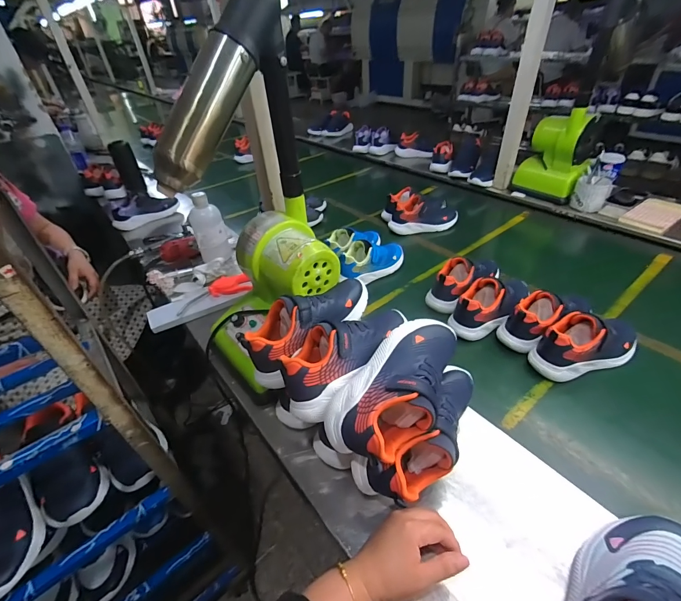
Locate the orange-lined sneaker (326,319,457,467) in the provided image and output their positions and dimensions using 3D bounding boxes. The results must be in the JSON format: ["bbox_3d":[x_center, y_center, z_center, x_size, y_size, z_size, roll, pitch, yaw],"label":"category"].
[{"bbox_3d":[0.077,0.102,0.423,0.107,0.069,0.204,26,48,31],"label":"orange-lined sneaker"}]

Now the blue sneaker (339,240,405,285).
[{"bbox_3d":[0.079,-0.106,0.849,0.186,0.075,0.076,-24,43,-22],"label":"blue sneaker"}]

